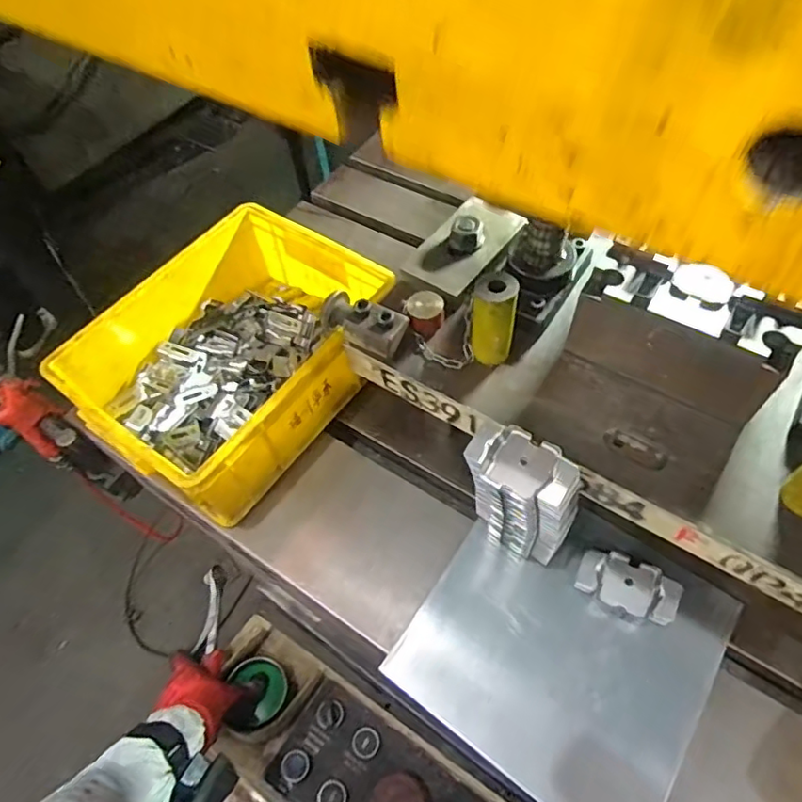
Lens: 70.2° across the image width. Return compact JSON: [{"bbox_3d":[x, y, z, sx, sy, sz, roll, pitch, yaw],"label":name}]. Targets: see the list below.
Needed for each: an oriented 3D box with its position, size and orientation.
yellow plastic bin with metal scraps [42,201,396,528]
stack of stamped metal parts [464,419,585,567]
[{"bbox_3d":[-0.199,-0.057,0.697,0.255,0.122,0.344,31,64,22],"label":"yellow plastic bin with metal scraps"},{"bbox_3d":[0.108,0.096,0.533,0.099,0.173,0.055,25,62,19],"label":"stack of stamped metal parts"}]

